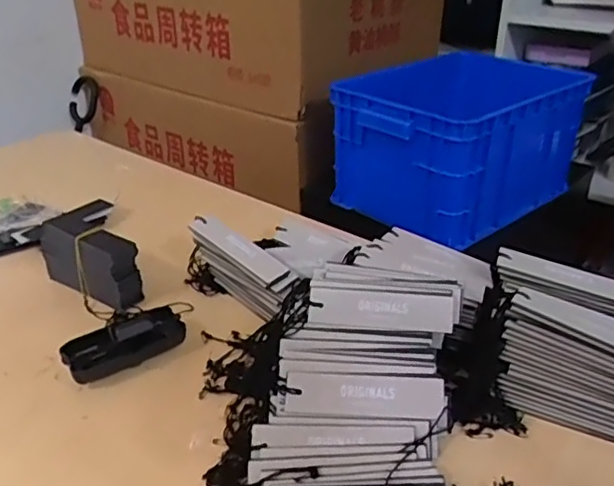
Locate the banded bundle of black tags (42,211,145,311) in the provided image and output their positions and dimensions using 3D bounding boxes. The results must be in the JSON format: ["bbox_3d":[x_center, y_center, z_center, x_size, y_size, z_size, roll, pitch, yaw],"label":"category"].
[{"bbox_3d":[-0.243,0.019,0.667,0.137,0.078,0.039,20,35,33],"label":"banded bundle of black tags"}]

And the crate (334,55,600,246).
[{"bbox_3d":[0.273,-0.189,1.067,0.375,0.236,0.302,-21,35,-33],"label":"crate"}]

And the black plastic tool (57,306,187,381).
[{"bbox_3d":[-0.171,0.094,0.564,0.110,0.042,0.041,-15,32,-25],"label":"black plastic tool"}]

